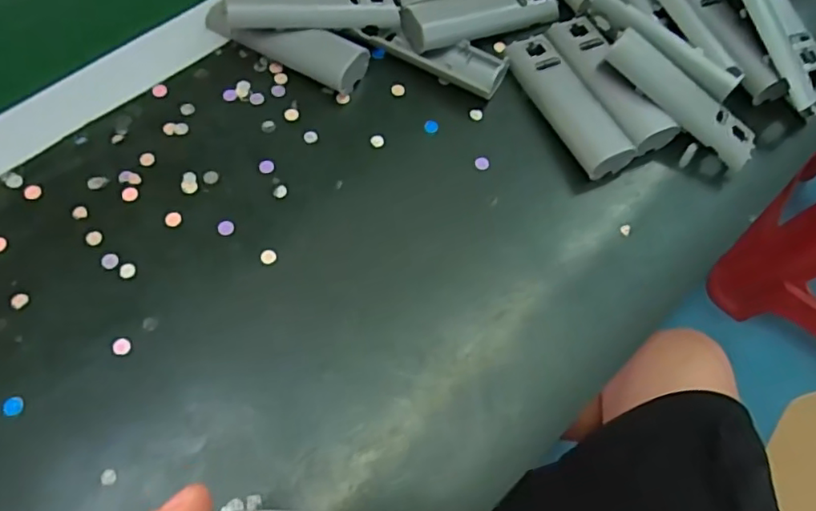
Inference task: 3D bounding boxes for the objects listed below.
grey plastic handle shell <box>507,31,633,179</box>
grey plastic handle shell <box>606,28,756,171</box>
[{"bbox_3d":[0.096,-0.094,0.353,0.032,0.013,0.103,-25,69,-14],"label":"grey plastic handle shell"},{"bbox_3d":[0.163,-0.094,0.343,0.102,0.012,0.027,39,70,-3],"label":"grey plastic handle shell"}]

